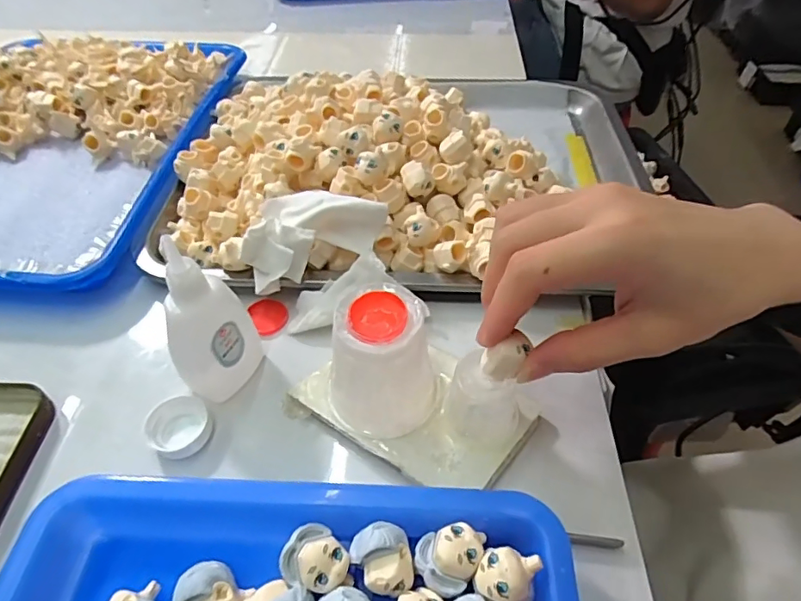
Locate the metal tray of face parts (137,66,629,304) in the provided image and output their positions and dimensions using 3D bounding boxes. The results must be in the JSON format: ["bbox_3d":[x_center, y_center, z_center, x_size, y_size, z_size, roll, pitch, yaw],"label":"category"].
[{"bbox_3d":[0.002,-0.116,0.373,0.331,0.062,0.250,1,48,1],"label":"metal tray of face parts"}]

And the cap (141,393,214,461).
[{"bbox_3d":[-0.112,0.064,0.259,0.032,0.010,0.030,0,48,0],"label":"cap"}]

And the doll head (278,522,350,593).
[{"bbox_3d":[-0.033,0.104,0.206,0.026,0.021,0.023,13,50,12],"label":"doll head"}]

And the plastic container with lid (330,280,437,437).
[{"bbox_3d":[-0.009,0.032,0.244,0.052,0.069,0.045,-8,49,-7],"label":"plastic container with lid"}]

